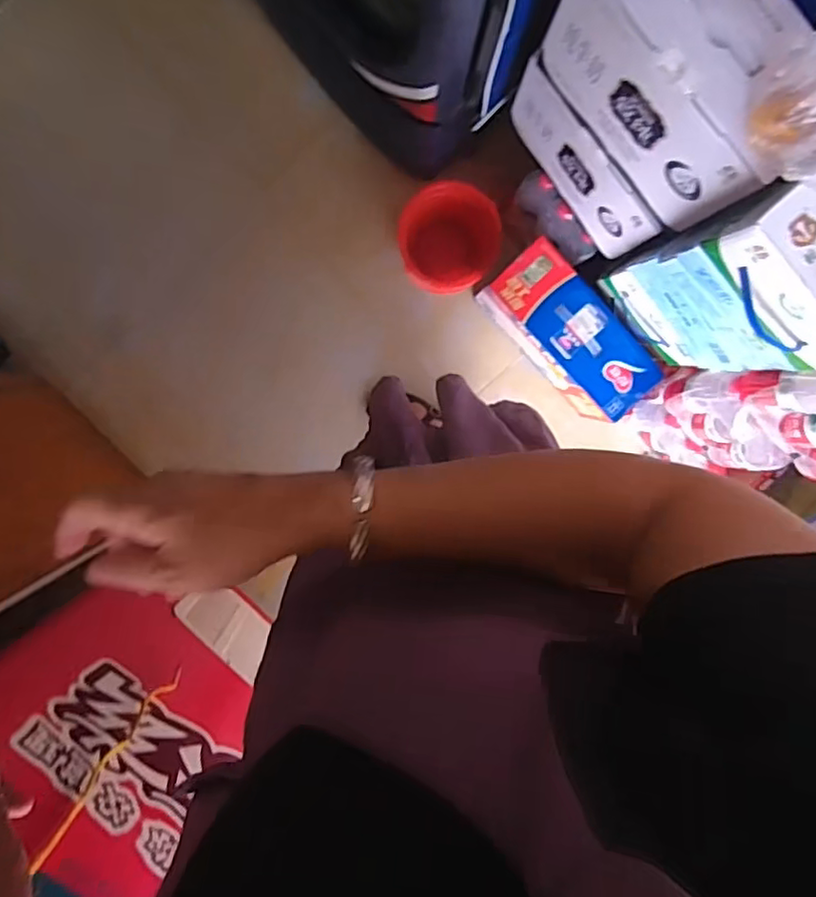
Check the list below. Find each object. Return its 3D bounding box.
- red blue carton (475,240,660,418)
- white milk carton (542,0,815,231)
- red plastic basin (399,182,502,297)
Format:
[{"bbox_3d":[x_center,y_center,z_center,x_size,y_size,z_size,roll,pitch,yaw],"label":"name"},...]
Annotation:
[{"bbox_3d":[0.295,-0.213,1.143,0.141,0.159,0.324,-41,96,3],"label":"red blue carton"},{"bbox_3d":[0.303,-0.423,0.688,0.134,0.189,0.278,-41,96,3],"label":"white milk carton"},{"bbox_3d":[0.074,-0.380,1.128,0.179,0.100,0.172,0,97,-2],"label":"red plastic basin"}]

